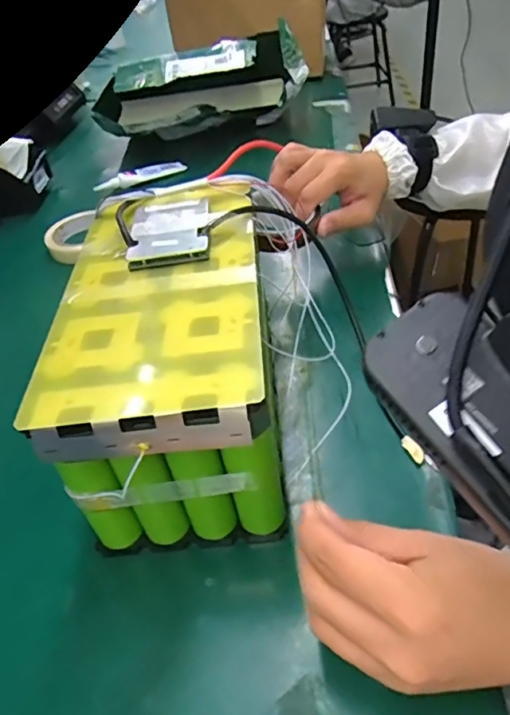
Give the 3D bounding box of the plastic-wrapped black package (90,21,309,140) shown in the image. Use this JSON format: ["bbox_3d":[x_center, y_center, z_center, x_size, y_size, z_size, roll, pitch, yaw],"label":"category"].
[{"bbox_3d":[-0.090,-0.414,0.861,0.338,0.121,0.101,-7,42,1],"label":"plastic-wrapped black package"}]

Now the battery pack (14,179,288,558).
[{"bbox_3d":[-0.055,-0.004,0.425,0.148,0.155,0.263,-6,42,2],"label":"battery pack"}]

